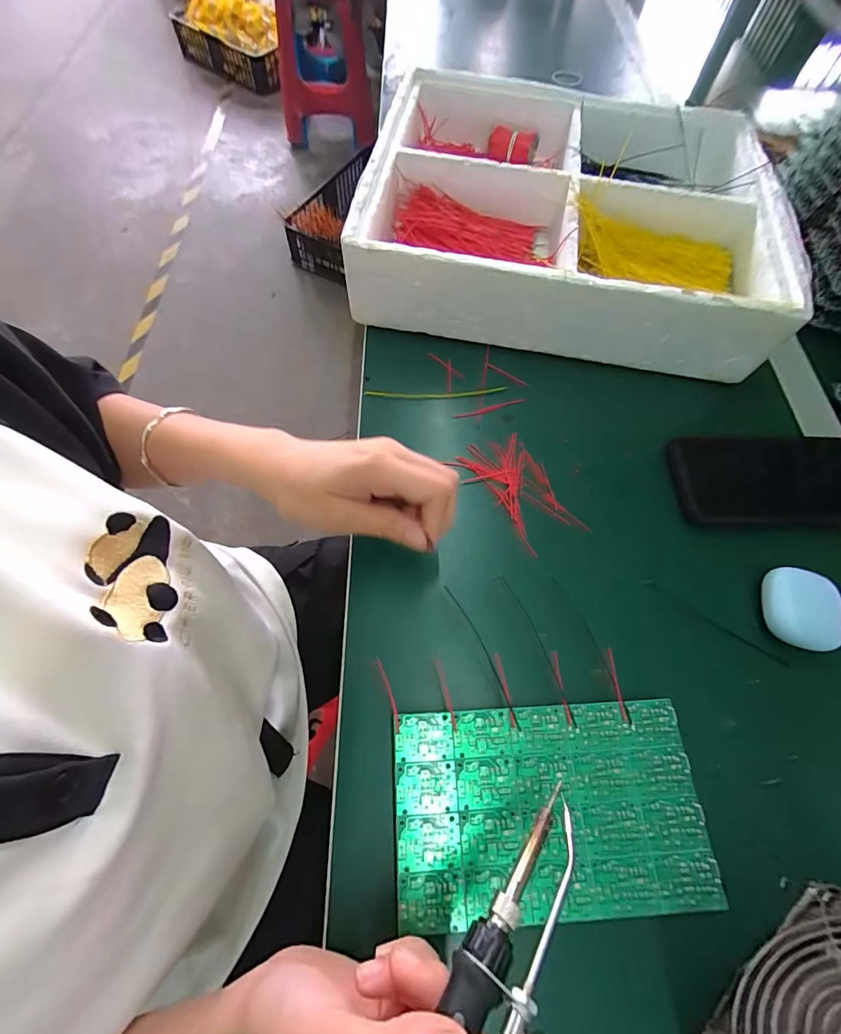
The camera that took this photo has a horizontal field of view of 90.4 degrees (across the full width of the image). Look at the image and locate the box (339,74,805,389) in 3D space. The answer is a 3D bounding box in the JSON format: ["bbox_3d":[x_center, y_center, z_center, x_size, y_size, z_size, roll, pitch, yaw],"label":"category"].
[{"bbox_3d":[0.144,-0.300,0.418,0.365,0.080,0.305,10,66,3],"label":"box"}]

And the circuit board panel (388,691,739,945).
[{"bbox_3d":[0.073,0.165,0.239,0.173,0.004,0.101,-2,65,-4],"label":"circuit board panel"}]

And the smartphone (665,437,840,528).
[{"bbox_3d":[0.290,-0.029,0.339,0.158,0.018,0.076,0,66,-2],"label":"smartphone"}]

